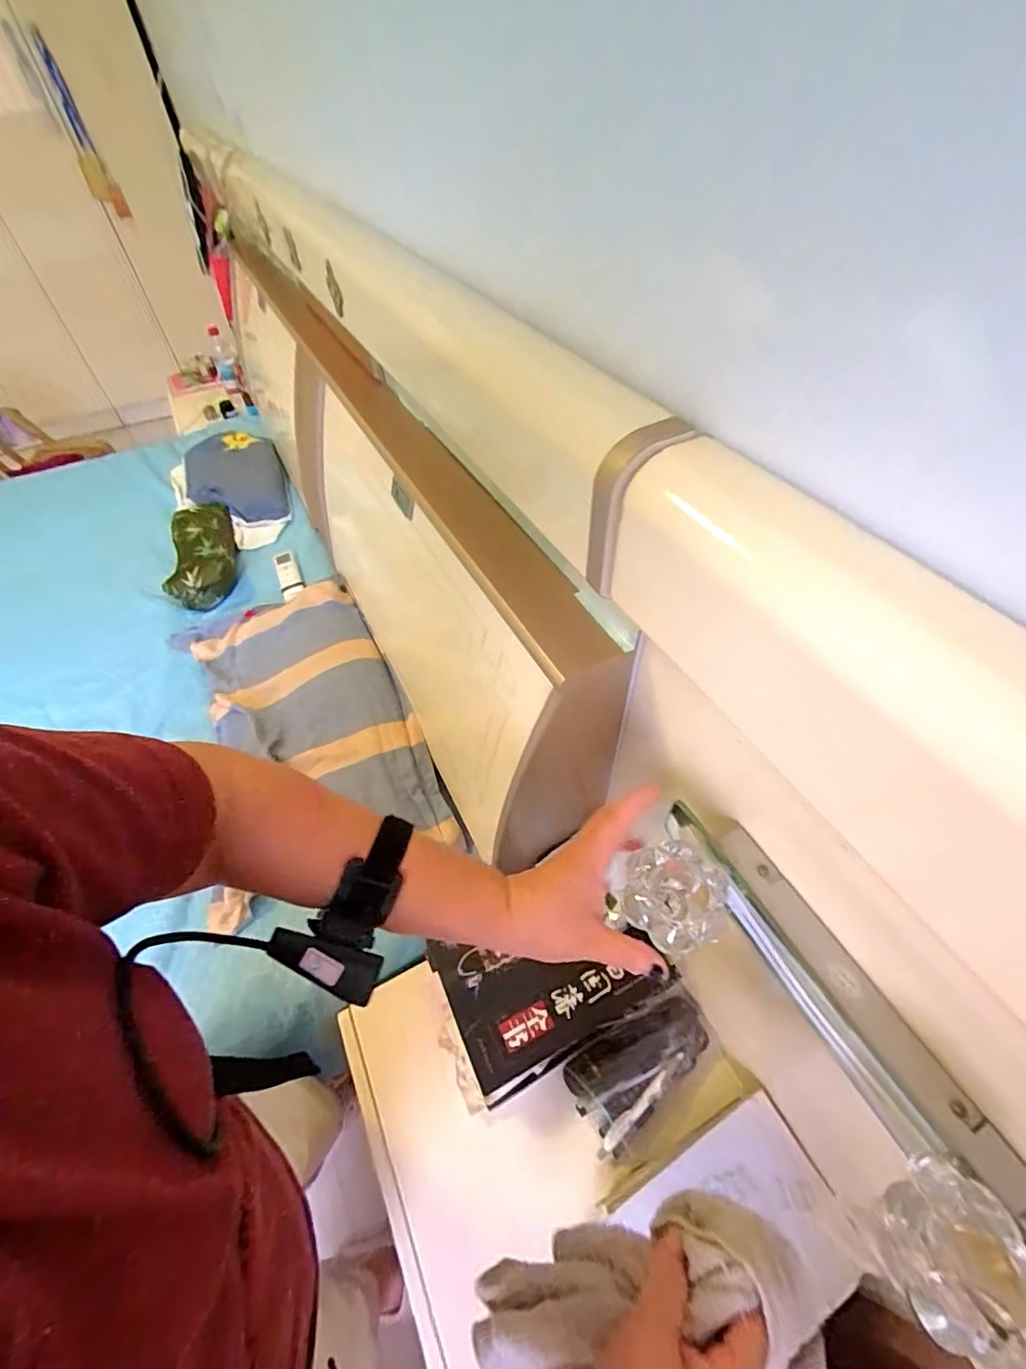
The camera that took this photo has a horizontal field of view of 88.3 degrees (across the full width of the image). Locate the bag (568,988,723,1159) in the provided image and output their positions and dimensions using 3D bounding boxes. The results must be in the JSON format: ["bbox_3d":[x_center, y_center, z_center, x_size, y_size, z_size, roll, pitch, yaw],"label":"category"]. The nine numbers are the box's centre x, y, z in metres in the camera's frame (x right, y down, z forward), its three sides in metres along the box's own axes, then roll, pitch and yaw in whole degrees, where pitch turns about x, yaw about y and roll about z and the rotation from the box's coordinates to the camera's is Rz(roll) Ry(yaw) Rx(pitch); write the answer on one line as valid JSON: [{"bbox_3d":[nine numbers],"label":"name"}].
[{"bbox_3d":[0.160,0.452,0.633,0.186,0.036,0.105,-27,57,-18],"label":"bag"}]

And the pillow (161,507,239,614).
[{"bbox_3d":[-0.733,-0.322,1.240,0.147,0.078,0.369,-21,55,-14],"label":"pillow"}]

